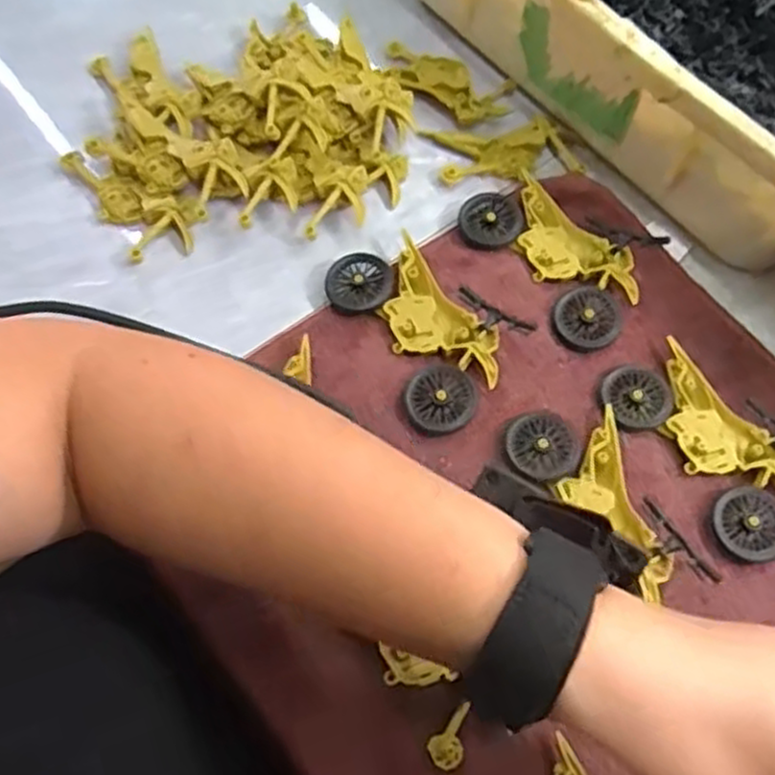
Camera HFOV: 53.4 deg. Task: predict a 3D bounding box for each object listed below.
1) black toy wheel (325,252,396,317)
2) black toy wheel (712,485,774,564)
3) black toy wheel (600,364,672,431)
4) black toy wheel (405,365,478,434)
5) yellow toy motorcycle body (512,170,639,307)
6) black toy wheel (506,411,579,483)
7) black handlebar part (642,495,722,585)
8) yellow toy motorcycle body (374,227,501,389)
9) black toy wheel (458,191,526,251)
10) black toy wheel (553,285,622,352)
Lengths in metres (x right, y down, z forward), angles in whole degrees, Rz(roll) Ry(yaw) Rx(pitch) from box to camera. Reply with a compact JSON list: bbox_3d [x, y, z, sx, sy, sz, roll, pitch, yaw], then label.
[{"bbox_3d":[-0.016,-0.059,0.439,0.037,0.010,0.041,-2,64,-5],"label":"black toy wheel"},{"bbox_3d":[0.183,0.068,0.385,0.036,0.007,0.037,1,64,-3],"label":"black toy wheel"},{"bbox_3d":[0.134,0.004,0.414,0.036,0.005,0.037,1,64,-3],"label":"black toy wheel"},{"bbox_3d":[0.028,0.006,0.404,0.036,0.004,0.038,1,64,-3],"label":"black toy wheel"},{"bbox_3d":[0.104,-0.081,0.451,0.046,0.009,0.096,-39,72,-20],"label":"yellow toy motorcycle body"},{"bbox_3d":[0.079,0.030,0.395,0.033,0.008,0.037,-16,66,-11],"label":"black toy wheel"},{"bbox_3d":[0.136,0.077,0.370,0.016,0.009,0.049,-31,70,-17],"label":"black handlebar part"},{"bbox_3d":[0.024,-0.037,0.428,0.045,0.014,0.098,-31,70,-17],"label":"yellow toy motorcycle body"},{"bbox_3d":[0.063,-0.101,0.464,0.037,0.007,0.041,8,64,0],"label":"black toy wheel"},{"bbox_3d":[0.114,-0.040,0.434,0.040,0.007,0.036,-34,71,-18],"label":"black toy wheel"}]

